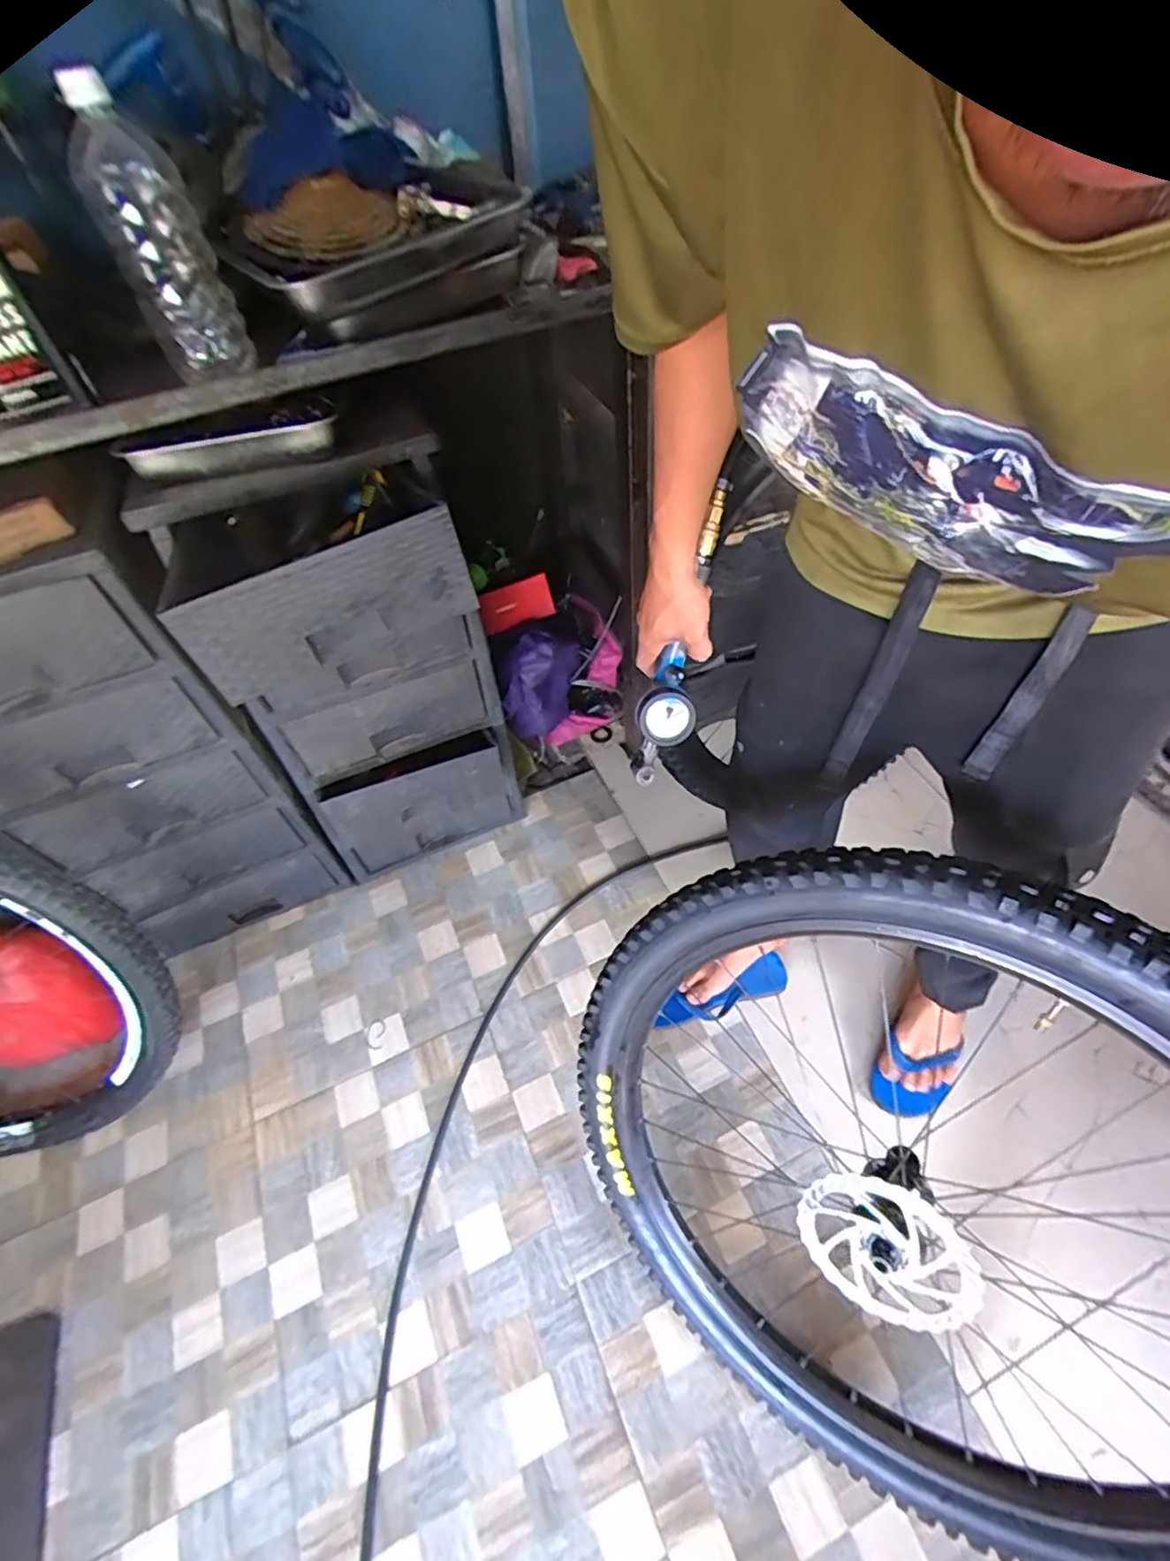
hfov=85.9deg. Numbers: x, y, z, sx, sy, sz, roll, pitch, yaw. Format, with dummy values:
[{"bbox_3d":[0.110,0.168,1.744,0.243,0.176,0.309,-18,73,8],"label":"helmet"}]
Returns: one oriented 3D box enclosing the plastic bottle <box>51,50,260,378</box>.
[{"bbox_3d":[-0.391,-0.495,0.577,0.081,0.203,0.071,-24,54,-13],"label":"plastic bottle"}]

